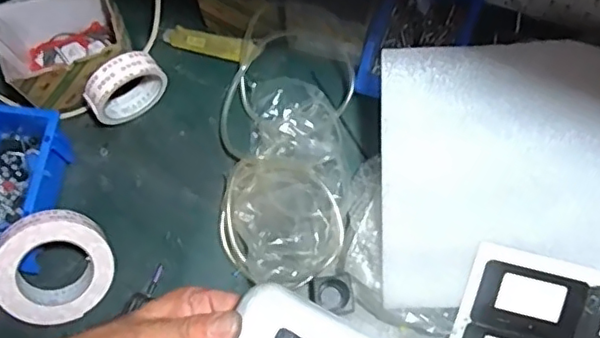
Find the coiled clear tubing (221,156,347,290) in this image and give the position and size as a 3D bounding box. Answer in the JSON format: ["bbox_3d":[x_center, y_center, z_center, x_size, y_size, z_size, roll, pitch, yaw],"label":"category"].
[{"bbox_3d":[-0.022,0.062,0.693,0.146,0.039,0.142,0,72,1],"label":"coiled clear tubing"}]

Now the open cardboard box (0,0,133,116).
[{"bbox_3d":[-0.284,-0.147,0.744,0.146,0.097,0.120,-25,73,-6],"label":"open cardboard box"}]

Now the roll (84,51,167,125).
[{"bbox_3d":[-0.212,-0.099,0.729,0.093,0.091,0.032,-37,75,-10],"label":"roll"}]

